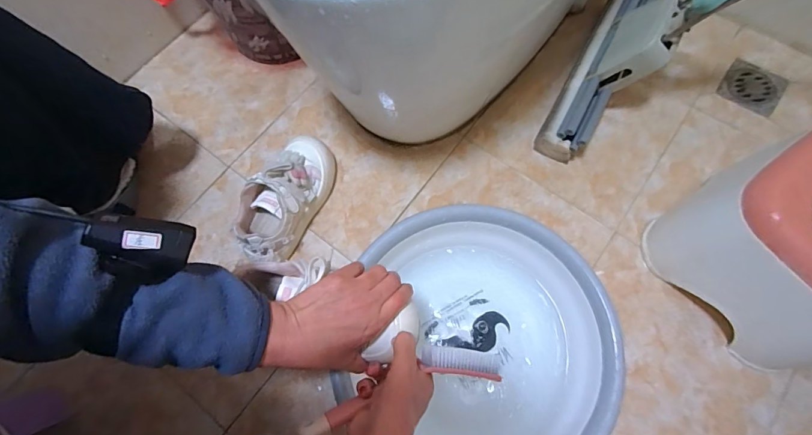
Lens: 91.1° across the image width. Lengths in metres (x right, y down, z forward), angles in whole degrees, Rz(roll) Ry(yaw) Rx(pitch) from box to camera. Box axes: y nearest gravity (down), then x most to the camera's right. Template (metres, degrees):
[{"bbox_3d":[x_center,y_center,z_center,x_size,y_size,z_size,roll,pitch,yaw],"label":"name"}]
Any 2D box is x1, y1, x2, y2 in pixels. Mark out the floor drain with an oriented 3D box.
[{"bbox_3d":[0.639,-0.239,0.734,0.098,0.004,0.099,33,74,12],"label":"floor drain"}]

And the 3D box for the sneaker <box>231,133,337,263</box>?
[{"bbox_3d":[-0.189,-0.035,0.625,0.093,0.098,0.210,19,72,8],"label":"sneaker"}]

